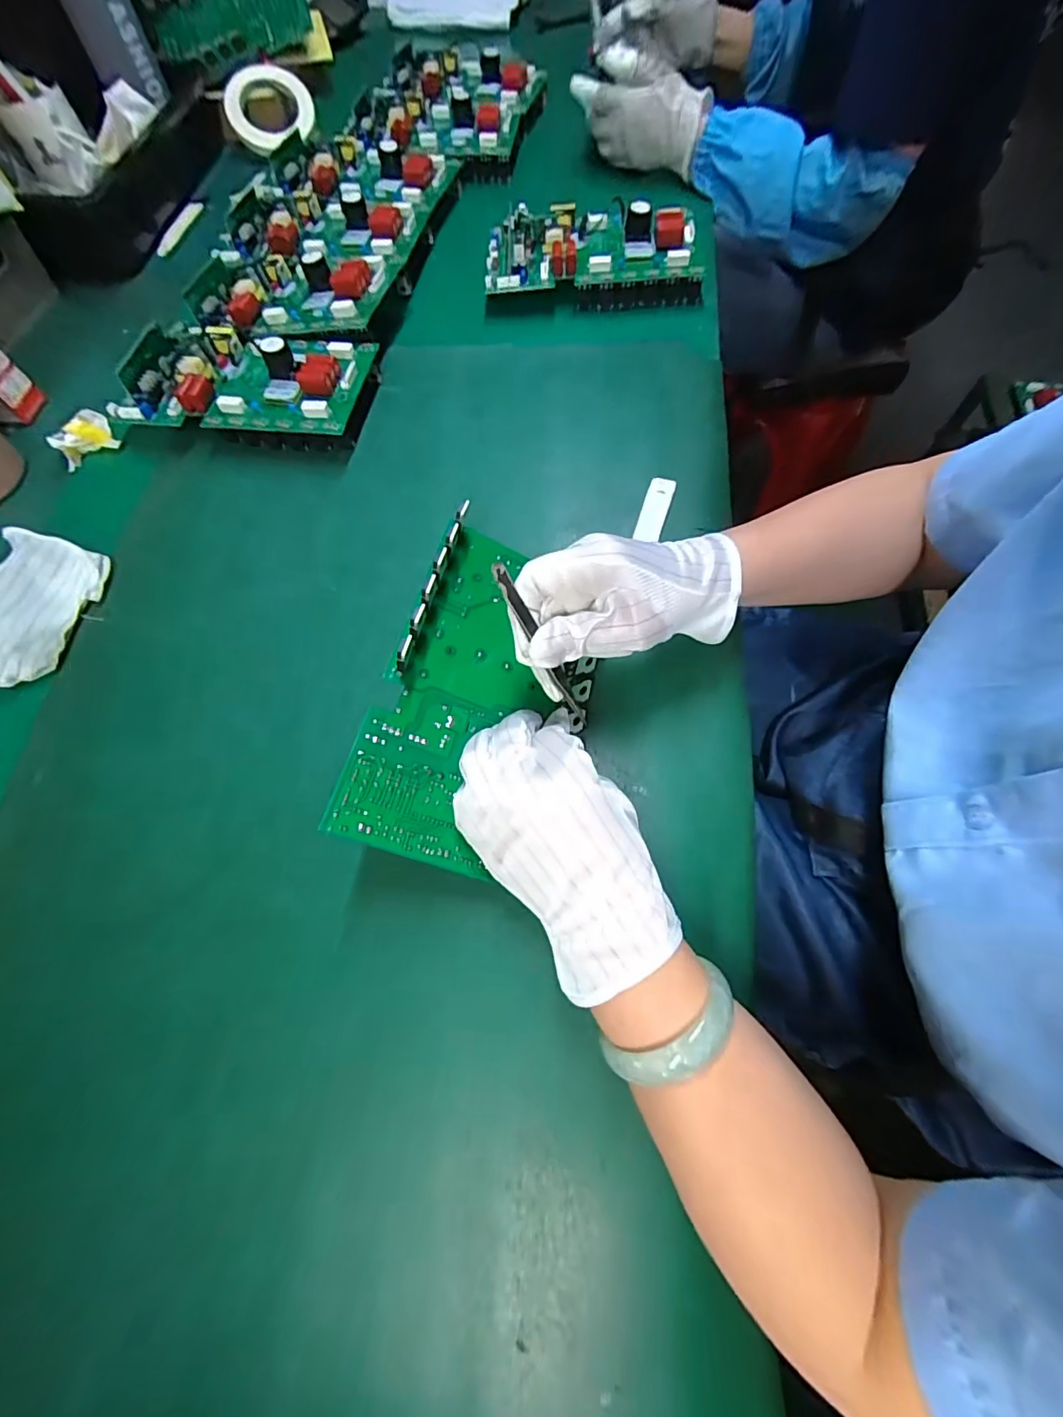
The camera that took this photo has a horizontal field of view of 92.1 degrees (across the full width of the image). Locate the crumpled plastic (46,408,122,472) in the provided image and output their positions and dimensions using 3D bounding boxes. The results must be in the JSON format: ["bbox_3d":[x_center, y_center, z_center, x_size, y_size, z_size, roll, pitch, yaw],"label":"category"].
[{"bbox_3d":[-0.424,-0.256,0.485,0.052,0.024,0.037,-31,69,-11],"label":"crumpled plastic"}]

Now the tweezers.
[{"bbox_3d":[0.007,-0.032,0.293,0.010,0.114,0.006,-43,35,-15],"label":"tweezers"}]

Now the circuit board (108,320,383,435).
[{"bbox_3d":[-0.264,-0.307,0.484,0.218,0.053,0.124,7,67,5],"label":"circuit board"}]

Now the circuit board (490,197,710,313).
[{"bbox_3d":[0.066,-0.490,0.551,0.227,0.053,0.110,-2,66,2],"label":"circuit board"}]

